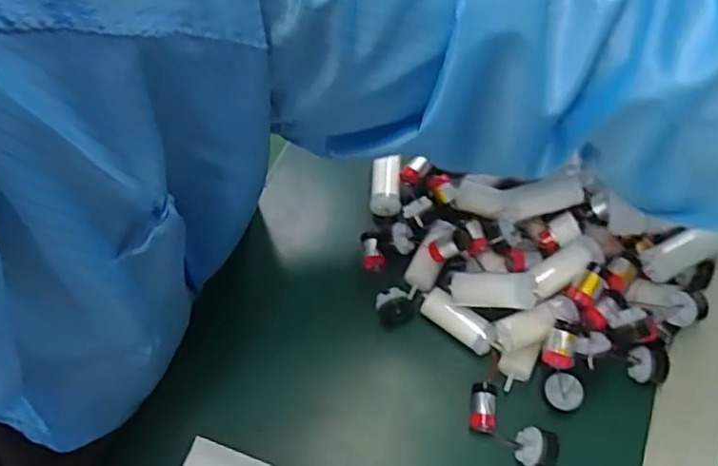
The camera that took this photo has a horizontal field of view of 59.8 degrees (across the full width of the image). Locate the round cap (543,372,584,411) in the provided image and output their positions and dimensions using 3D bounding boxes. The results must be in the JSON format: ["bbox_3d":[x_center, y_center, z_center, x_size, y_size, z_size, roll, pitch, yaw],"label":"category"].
[{"bbox_3d":[0.121,0.094,0.368,0.022,0.012,0.022,-4,66,9],"label":"round cap"}]

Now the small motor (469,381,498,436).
[{"bbox_3d":[0.073,0.105,0.371,0.015,0.020,0.026,6,60,6],"label":"small motor"}]

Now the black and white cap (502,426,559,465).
[{"bbox_3d":[0.099,0.124,0.357,0.028,0.021,0.020,6,60,6],"label":"black and white cap"}]

